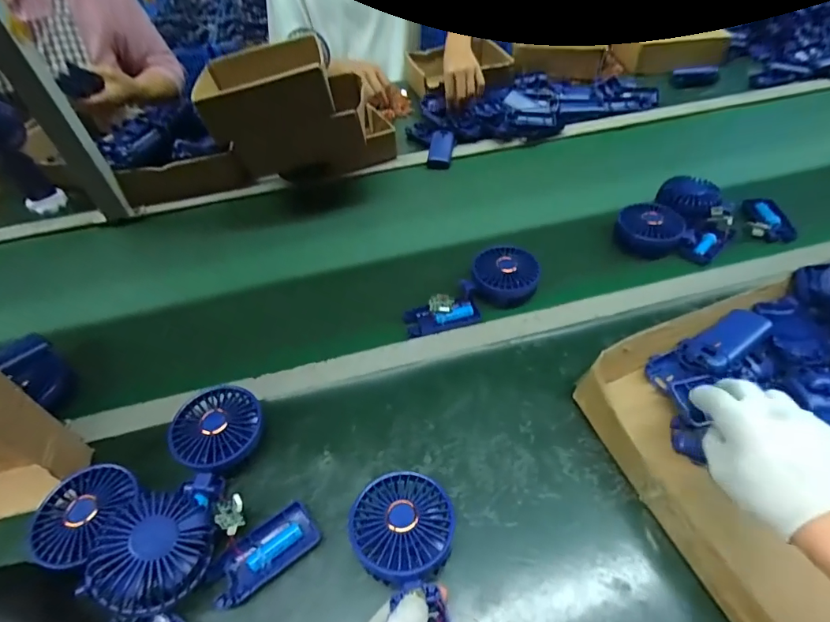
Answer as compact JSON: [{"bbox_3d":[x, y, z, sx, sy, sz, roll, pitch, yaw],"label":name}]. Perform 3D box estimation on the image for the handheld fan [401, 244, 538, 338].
[{"bbox_3d":[0.073,-0.023,0.586,0.186,0.049,0.078,-31,51,-6],"label":"handheld fan"}]

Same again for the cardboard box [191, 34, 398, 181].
[{"bbox_3d":[-0.200,-0.354,0.790,0.309,0.177,0.185,-9,48,-4],"label":"cardboard box"}]

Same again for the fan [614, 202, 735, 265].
[{"bbox_3d":[0.372,-0.109,0.642,0.163,0.051,0.069,9,48,-4],"label":"fan"}]

